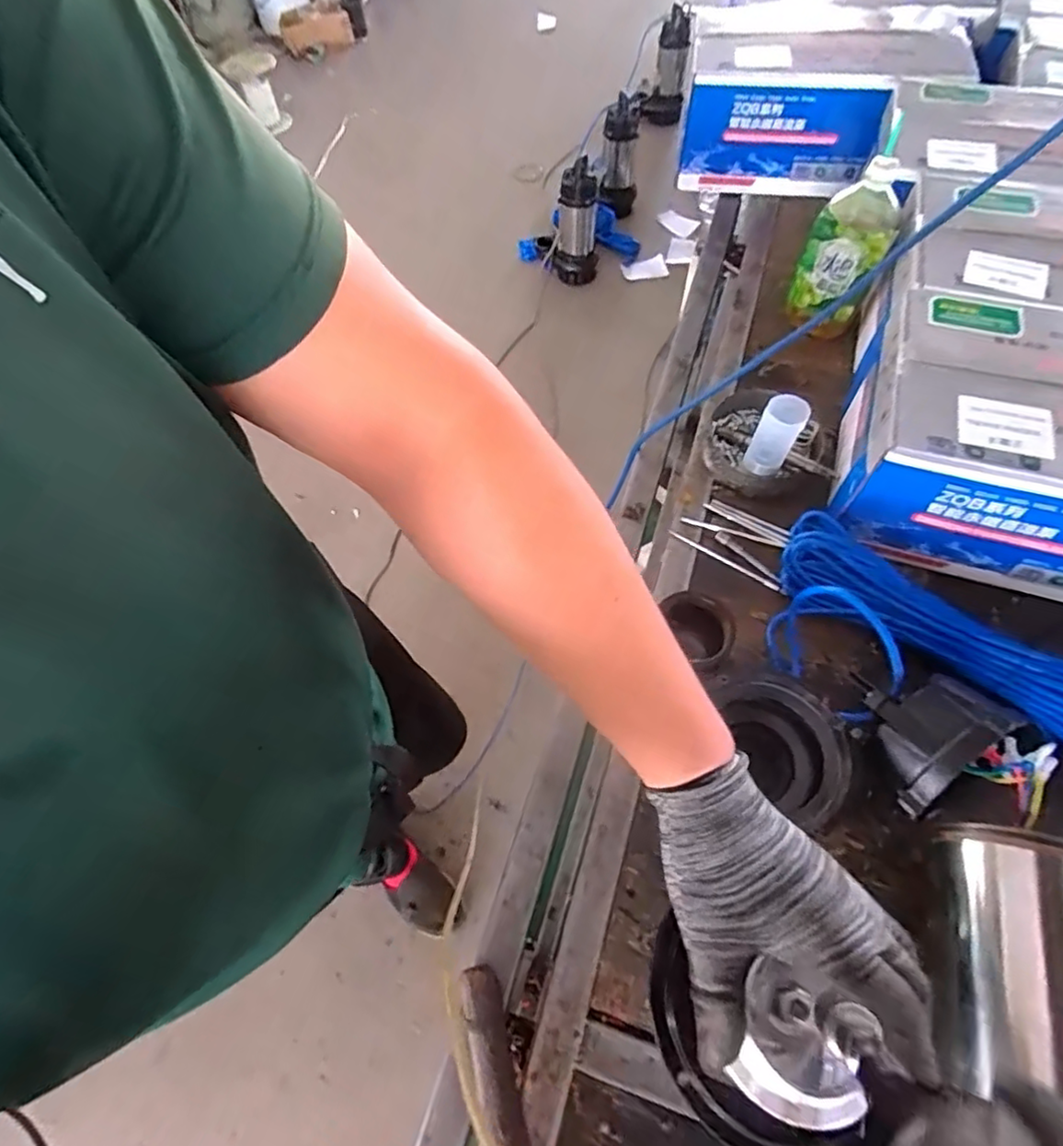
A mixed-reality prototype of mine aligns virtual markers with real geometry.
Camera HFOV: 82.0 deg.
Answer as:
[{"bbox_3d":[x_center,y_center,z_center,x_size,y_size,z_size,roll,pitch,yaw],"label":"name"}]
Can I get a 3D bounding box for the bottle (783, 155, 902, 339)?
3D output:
[{"bbox_3d":[0.404,-0.413,0.799,0.094,0.213,0.065,22,64,14],"label":"bottle"}]

